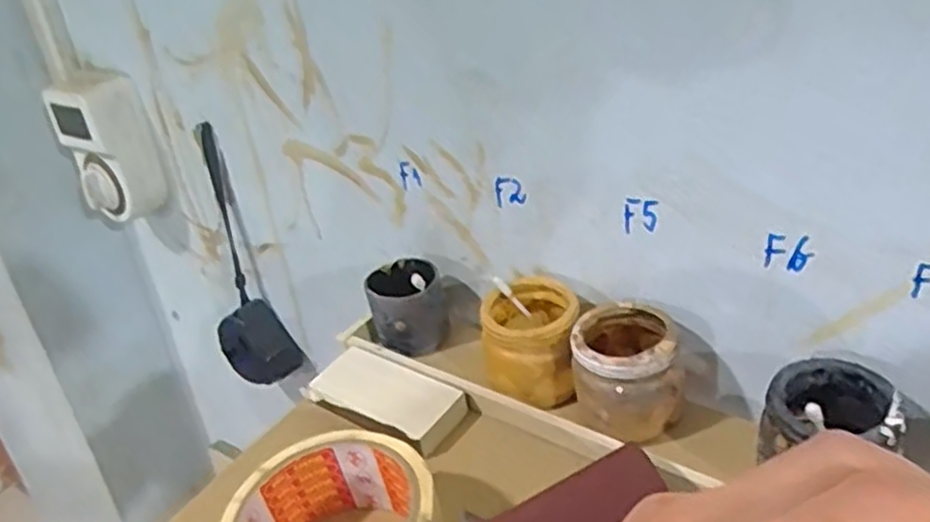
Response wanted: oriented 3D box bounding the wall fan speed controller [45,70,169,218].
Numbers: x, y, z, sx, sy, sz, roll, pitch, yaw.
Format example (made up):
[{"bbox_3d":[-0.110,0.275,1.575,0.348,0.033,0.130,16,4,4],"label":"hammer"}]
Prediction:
[{"bbox_3d":[-0.312,-0.097,0.650,0.081,0.121,0.054,20,39,39],"label":"wall fan speed controller"}]

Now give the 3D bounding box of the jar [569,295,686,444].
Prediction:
[{"bbox_3d":[0.085,0.056,0.394,0.056,0.050,0.060,-3,29,6],"label":"jar"}]

